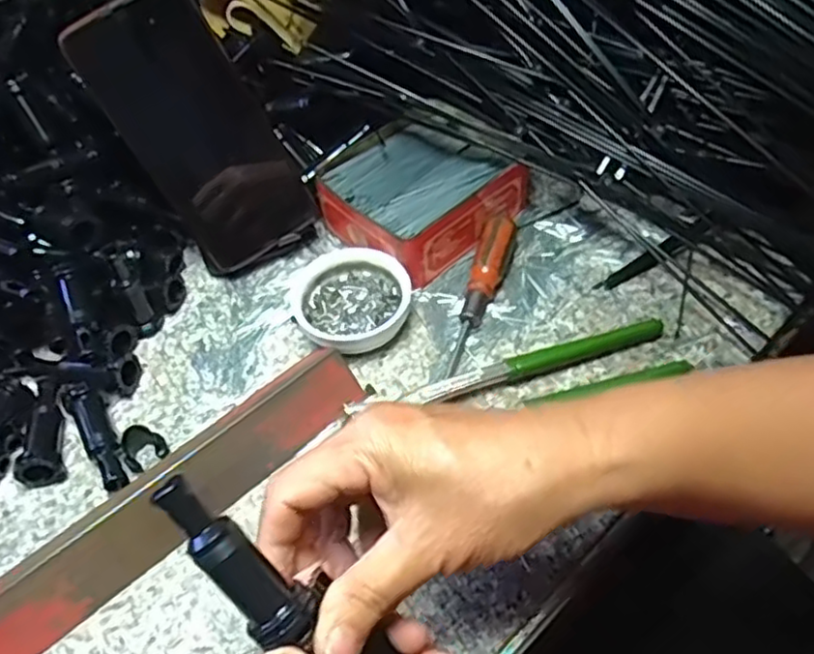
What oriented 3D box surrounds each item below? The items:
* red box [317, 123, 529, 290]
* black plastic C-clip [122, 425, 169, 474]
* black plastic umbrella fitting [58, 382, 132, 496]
[{"bbox_3d":[0.007,-0.092,0.472,0.114,0.038,0.106,-38,58,-21],"label":"red box"},{"bbox_3d":[-0.146,0.066,0.380,0.022,0.020,0.015,-32,56,-18],"label":"black plastic C-clip"},{"bbox_3d":[-0.175,0.060,0.388,0.018,0.017,0.068,-28,55,-15],"label":"black plastic umbrella fitting"}]

